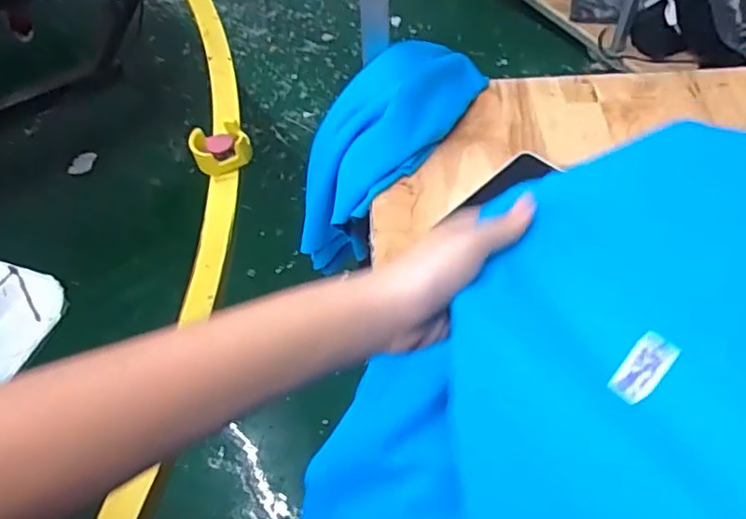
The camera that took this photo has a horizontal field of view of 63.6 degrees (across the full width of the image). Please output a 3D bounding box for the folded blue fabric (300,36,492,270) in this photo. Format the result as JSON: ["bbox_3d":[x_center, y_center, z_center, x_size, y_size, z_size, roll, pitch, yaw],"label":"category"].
[{"bbox_3d":[0.002,-0.110,0.670,0.291,0.109,0.130,-47,57,14],"label":"folded blue fabric"}]

